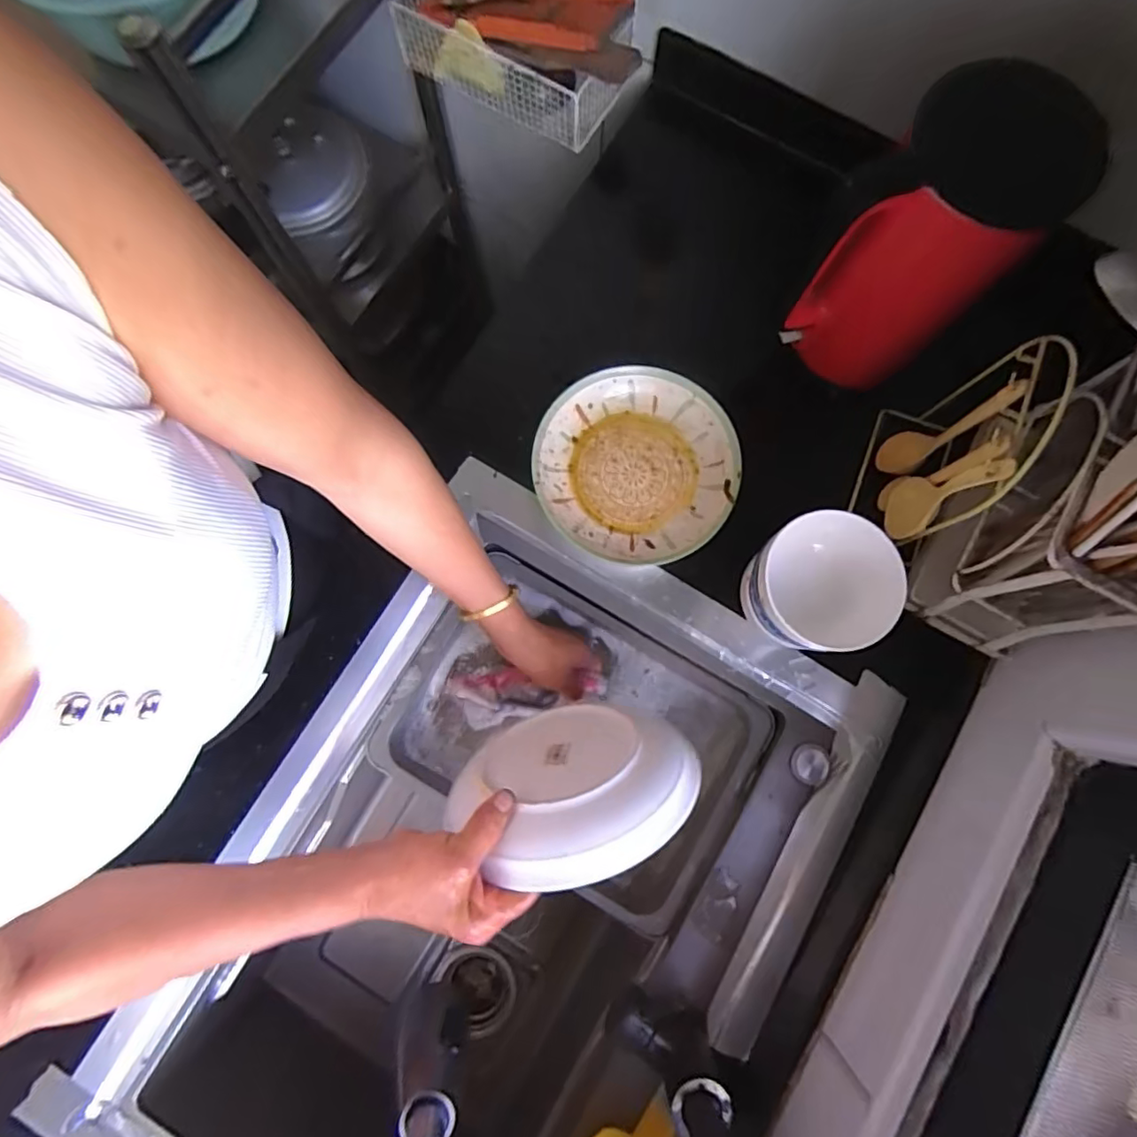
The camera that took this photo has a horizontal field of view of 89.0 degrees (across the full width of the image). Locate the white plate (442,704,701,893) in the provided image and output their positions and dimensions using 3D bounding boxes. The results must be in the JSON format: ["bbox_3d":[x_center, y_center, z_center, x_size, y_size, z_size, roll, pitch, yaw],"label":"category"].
[{"bbox_3d":[0.002,0.163,0.440,0.169,0.161,0.035,1,112,35],"label":"white plate"}]

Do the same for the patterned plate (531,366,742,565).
[{"bbox_3d":[0.071,-0.105,0.591,0.202,0.034,0.192,0,78,1],"label":"patterned plate"}]

